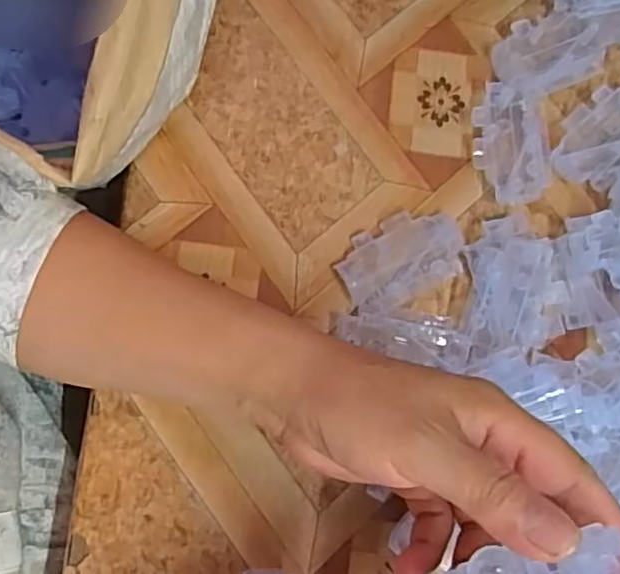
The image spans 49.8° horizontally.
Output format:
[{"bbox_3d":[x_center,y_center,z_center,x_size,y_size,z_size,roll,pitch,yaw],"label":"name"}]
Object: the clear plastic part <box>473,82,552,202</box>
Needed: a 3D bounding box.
[{"bbox_3d":[0.113,-0.081,0.375,0.043,0.011,0.069,-4,79,-5],"label":"clear plastic part"}]

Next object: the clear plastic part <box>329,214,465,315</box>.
[{"bbox_3d":[0.049,-0.016,0.358,0.068,0.009,0.044,-26,81,-9],"label":"clear plastic part"}]

